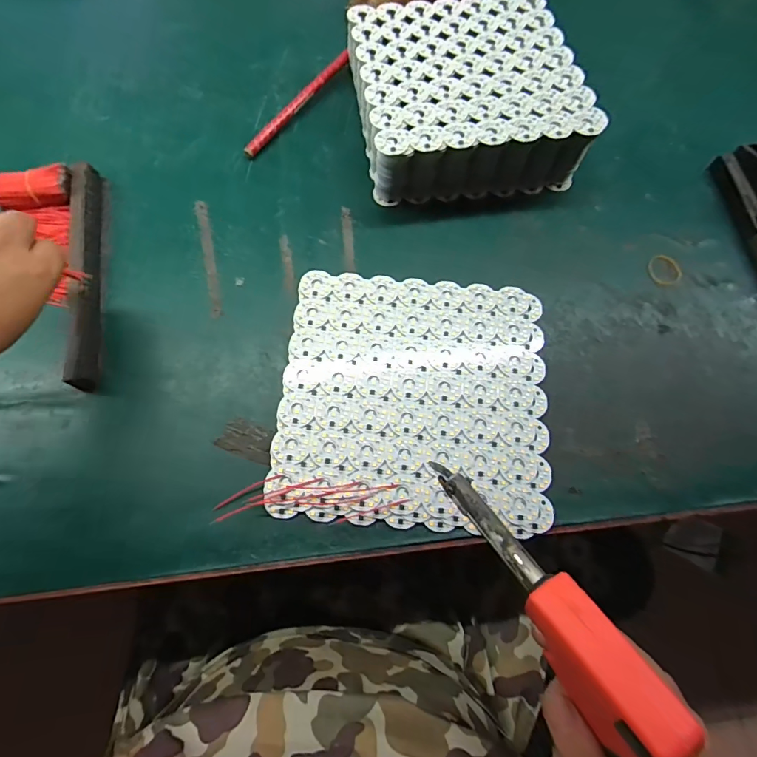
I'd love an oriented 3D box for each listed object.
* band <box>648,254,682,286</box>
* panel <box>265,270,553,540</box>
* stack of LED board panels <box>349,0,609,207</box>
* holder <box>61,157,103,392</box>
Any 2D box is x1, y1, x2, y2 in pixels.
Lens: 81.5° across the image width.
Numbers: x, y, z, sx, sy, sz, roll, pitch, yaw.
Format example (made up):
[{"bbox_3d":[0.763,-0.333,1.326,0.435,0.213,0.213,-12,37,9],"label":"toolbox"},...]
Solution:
[{"bbox_3d":[0.281,-0.106,0.431,0.031,0.004,0.037,-5,69,-3],"label":"band"},{"bbox_3d":[0.030,0.012,0.379,0.221,0.007,0.218,5,68,1],"label":"panel"},{"bbox_3d":[0.088,-0.294,0.464,0.209,0.071,0.204,-8,69,-4],"label":"stack of LED board panels"},{"bbox_3d":[-0.268,-0.102,0.401,0.018,0.026,0.240,-11,69,-6],"label":"holder"}]

